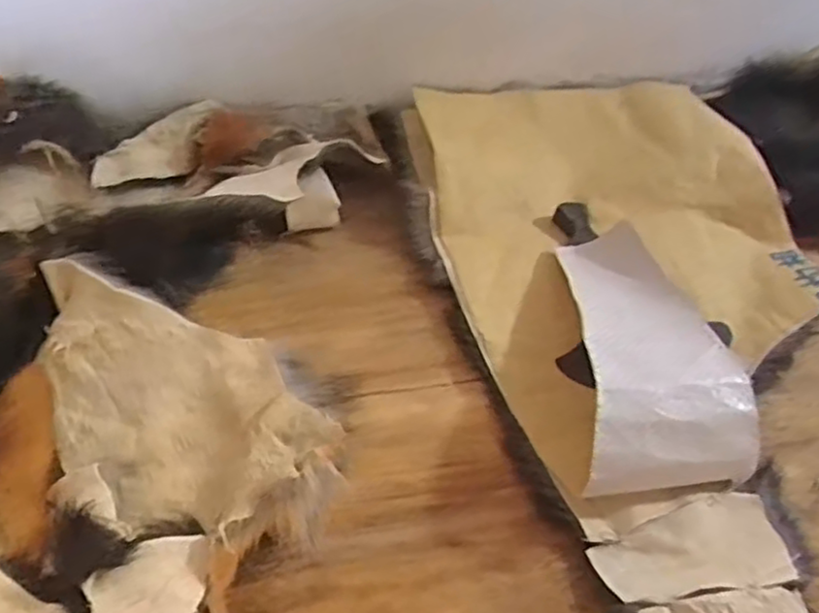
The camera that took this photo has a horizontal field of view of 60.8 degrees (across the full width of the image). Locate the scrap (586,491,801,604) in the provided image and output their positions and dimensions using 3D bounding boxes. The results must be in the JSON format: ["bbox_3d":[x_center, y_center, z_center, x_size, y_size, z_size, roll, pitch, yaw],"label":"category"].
[{"bbox_3d":[0.154,0.135,0.386,0.105,0.014,0.049,-7,53,-9],"label":"scrap"}]

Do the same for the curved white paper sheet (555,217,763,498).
[{"bbox_3d":[0.154,0.023,0.449,0.099,0.062,0.207,4,52,-1],"label":"curved white paper sheet"}]

